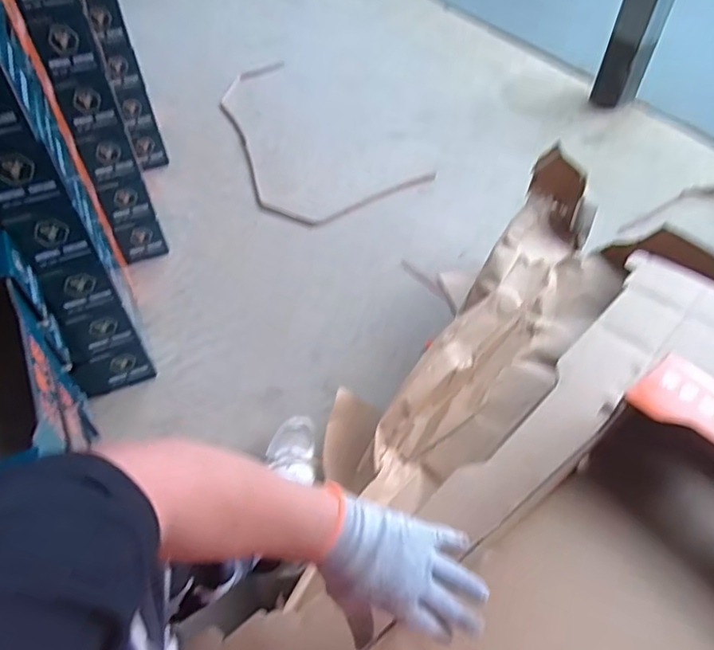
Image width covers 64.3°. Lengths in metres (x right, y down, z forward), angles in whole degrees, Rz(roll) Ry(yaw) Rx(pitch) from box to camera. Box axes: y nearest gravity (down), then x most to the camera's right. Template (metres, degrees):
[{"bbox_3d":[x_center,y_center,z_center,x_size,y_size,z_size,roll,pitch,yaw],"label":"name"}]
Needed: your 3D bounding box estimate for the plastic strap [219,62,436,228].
[{"bbox_3d":[-0.162,-0.450,1.387,0.360,0.021,0.666,-33,62,-23],"label":"plastic strap"}]

